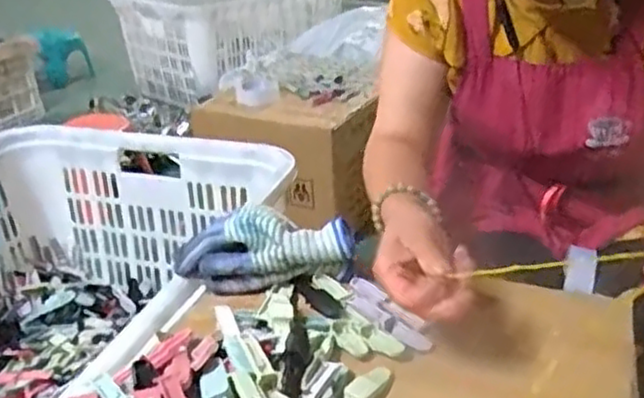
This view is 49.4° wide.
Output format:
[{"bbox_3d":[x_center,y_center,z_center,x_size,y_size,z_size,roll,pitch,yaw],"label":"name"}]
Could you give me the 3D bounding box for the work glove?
[{"bbox_3d":[-0.062,0.054,0.769,0.192,0.062,0.087,-6,26,-9],"label":"work glove"}]

